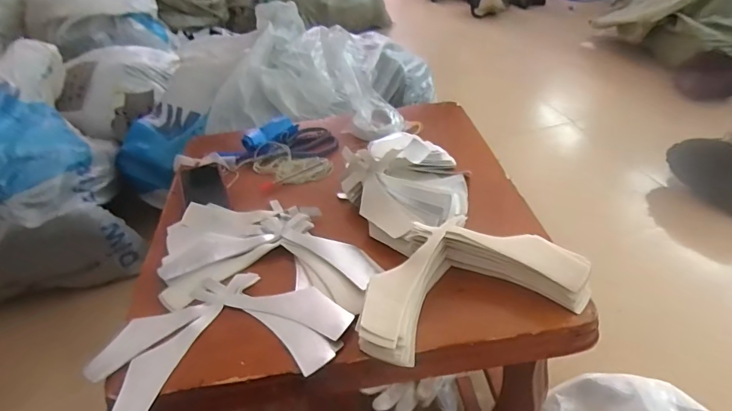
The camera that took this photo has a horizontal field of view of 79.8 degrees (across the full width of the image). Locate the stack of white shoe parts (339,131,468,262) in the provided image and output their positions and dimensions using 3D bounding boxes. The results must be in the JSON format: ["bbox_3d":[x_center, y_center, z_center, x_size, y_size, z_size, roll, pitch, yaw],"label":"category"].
[{"bbox_3d":[0.066,-0.032,0.720,0.208,0.075,0.258,-4,40,-1],"label":"stack of white shoe parts"}]

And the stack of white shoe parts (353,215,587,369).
[{"bbox_3d":[0.120,0.091,0.578,0.300,0.053,0.170,-14,41,-12],"label":"stack of white shoe parts"}]

